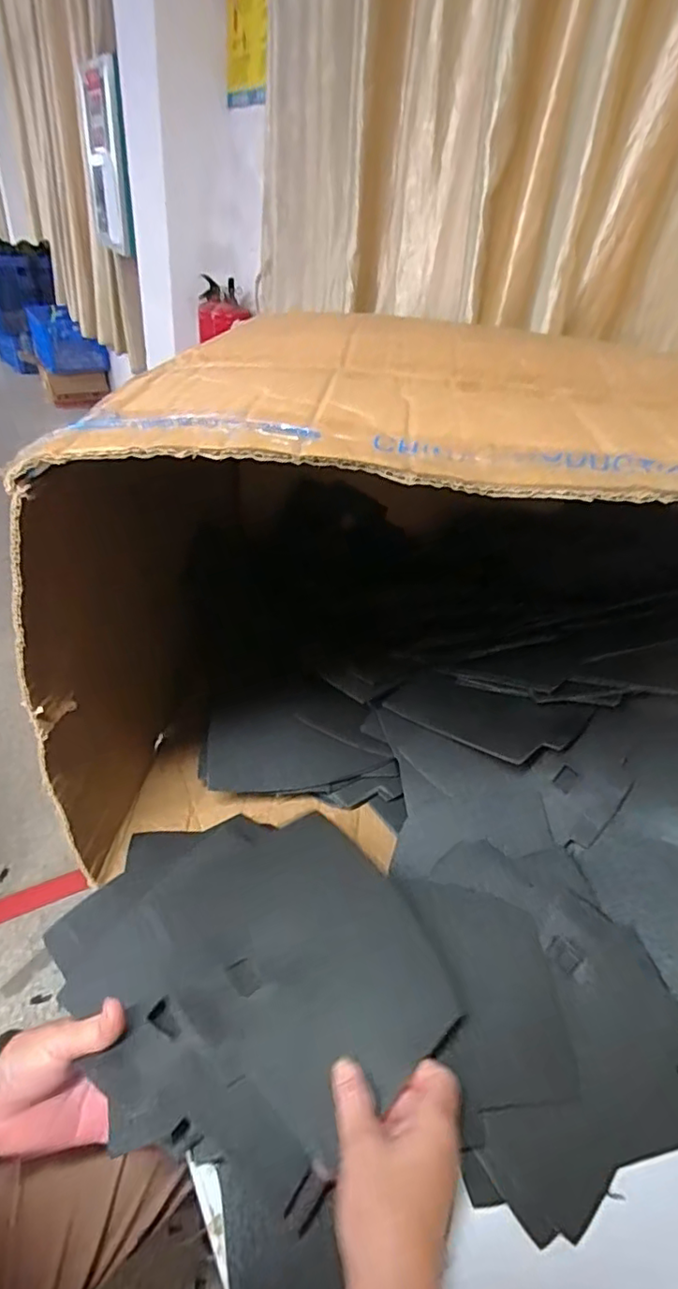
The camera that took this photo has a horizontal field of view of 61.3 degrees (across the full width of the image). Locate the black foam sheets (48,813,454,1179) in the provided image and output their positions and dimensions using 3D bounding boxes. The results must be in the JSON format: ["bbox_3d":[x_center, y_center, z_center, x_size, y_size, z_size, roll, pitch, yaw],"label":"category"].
[{"bbox_3d":[-0.071,0.239,0.444,0.238,0.036,0.261,-20,44,-31],"label":"black foam sheets"}]

